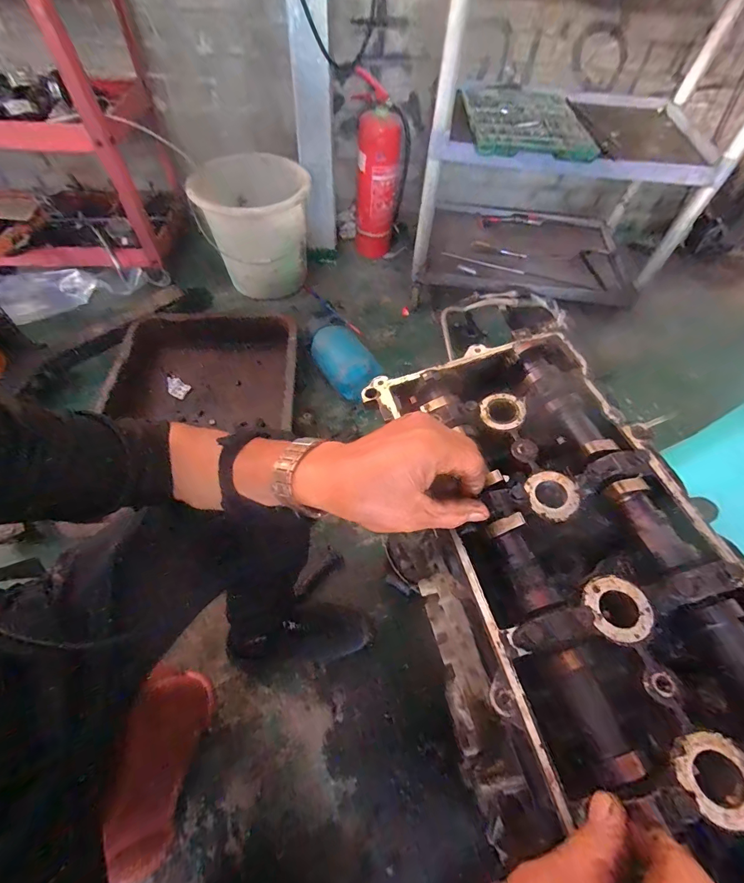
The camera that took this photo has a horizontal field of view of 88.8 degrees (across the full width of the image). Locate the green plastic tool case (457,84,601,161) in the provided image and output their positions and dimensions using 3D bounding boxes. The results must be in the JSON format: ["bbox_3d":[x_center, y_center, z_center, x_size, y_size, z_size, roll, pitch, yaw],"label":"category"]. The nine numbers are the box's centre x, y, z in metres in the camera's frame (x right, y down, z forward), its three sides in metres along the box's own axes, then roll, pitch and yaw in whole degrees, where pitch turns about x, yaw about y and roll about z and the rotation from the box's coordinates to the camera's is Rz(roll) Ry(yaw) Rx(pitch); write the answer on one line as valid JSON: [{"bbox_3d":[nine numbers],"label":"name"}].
[{"bbox_3d":[0.377,-0.810,0.946,0.306,0.045,0.402,6,56,0],"label":"green plastic tool case"}]

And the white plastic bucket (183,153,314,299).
[{"bbox_3d":[-0.351,-0.652,1.175,0.307,0.313,0.300,-9,57,-10],"label":"white plastic bucket"}]

